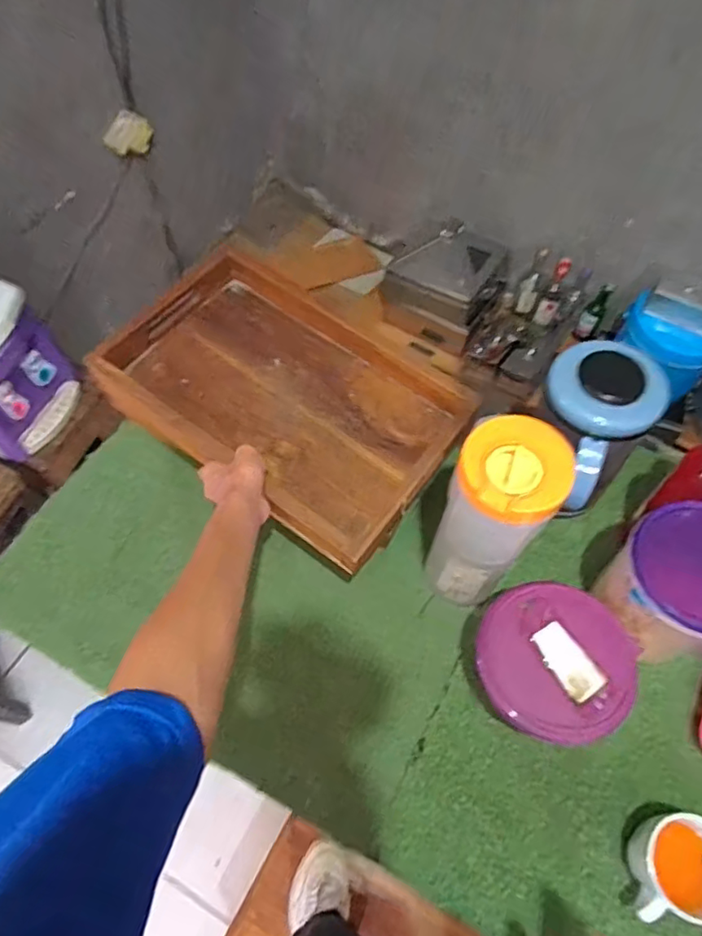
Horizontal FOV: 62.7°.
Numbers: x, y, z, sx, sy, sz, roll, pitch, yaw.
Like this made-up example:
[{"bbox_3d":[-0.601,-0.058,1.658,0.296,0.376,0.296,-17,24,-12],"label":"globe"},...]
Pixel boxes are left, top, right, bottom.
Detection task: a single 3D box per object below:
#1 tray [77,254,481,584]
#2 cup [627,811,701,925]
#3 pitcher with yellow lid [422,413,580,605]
[{"bbox_3d":[-0.084,-0.082,0.677,0.397,0.059,0.239,33,66,15],"label":"tray"},{"bbox_3d":[0.310,0.374,0.536,0.086,0.077,0.087,1,62,-1],"label":"cup"},{"bbox_3d":[0.134,0.053,0.575,0.087,0.254,0.085,23,64,10],"label":"pitcher with yellow lid"}]

